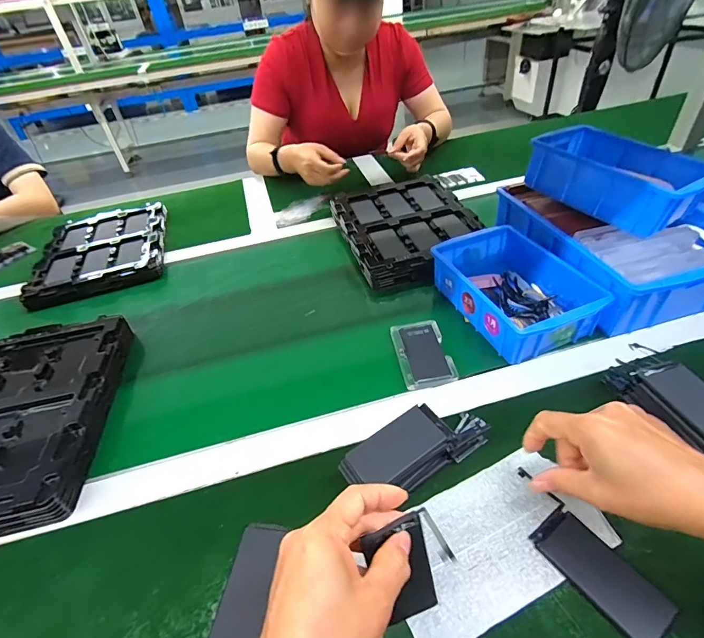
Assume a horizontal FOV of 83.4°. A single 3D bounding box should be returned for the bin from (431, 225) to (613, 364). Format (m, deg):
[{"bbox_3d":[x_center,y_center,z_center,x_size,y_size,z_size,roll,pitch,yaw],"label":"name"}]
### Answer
[{"bbox_3d":[0.209,-0.043,0.524,0.139,0.059,0.198,-20,43,-14],"label":"bin"}]

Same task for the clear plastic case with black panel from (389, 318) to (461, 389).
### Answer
[{"bbox_3d":[0.088,0.040,0.497,0.061,0.008,0.106,-9,41,-2],"label":"clear plastic case with black panel"}]

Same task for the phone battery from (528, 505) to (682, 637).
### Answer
[{"bbox_3d":[0.191,0.194,0.305,0.046,0.009,0.092,-29,46,-23],"label":"phone battery"}]

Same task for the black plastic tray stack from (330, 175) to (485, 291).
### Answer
[{"bbox_3d":[0.097,-0.165,0.704,0.228,0.037,0.288,-13,42,-7],"label":"black plastic tray stack"}]

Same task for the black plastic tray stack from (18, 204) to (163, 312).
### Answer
[{"bbox_3d":[-0.464,-0.133,0.739,0.213,0.030,0.259,-16,42,-10],"label":"black plastic tray stack"}]

